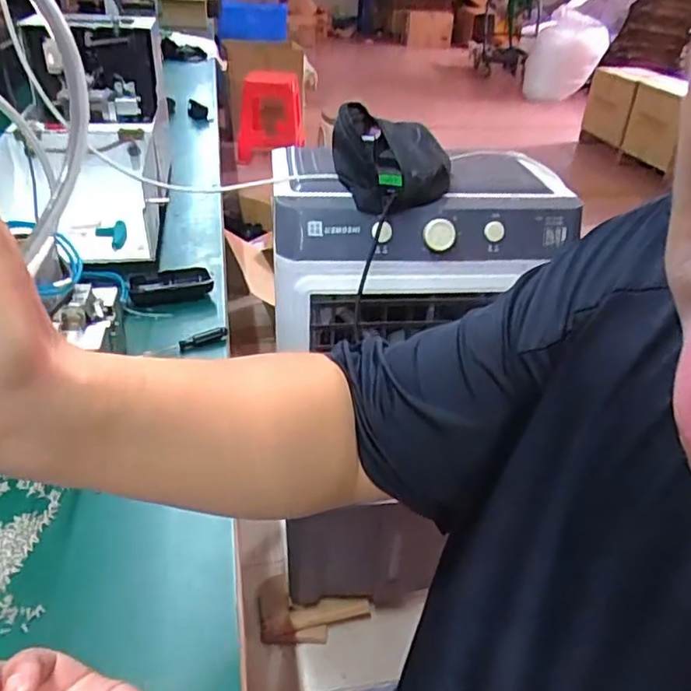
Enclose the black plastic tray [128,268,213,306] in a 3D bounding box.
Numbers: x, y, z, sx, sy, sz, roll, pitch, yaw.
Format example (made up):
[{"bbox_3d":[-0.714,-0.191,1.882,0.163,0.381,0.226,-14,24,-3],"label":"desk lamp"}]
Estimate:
[{"bbox_3d":[-0.241,-0.084,0.827,0.107,0.022,0.063,-11,36,-20],"label":"black plastic tray"}]

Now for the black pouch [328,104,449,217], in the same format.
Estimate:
[{"bbox_3d":[0.062,-0.256,0.810,0.155,0.093,0.188,-1,34,-6],"label":"black pouch"}]

